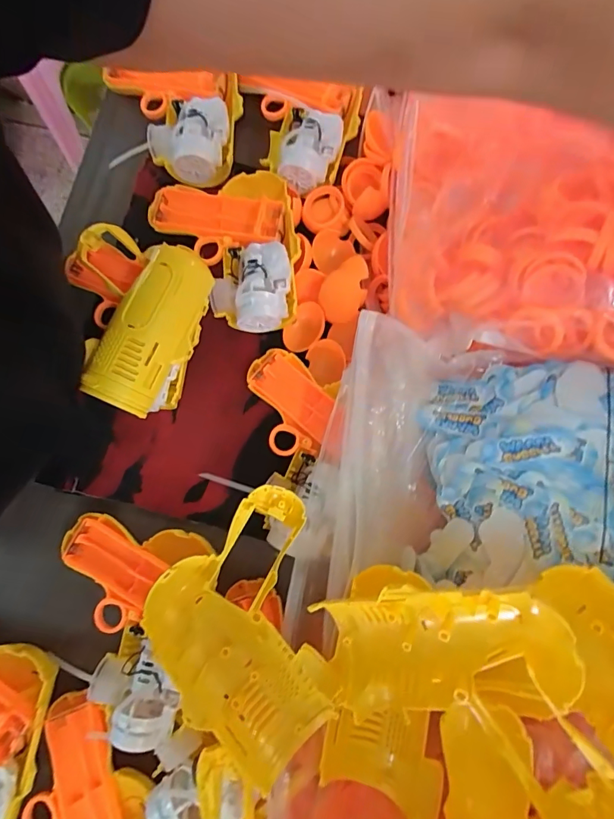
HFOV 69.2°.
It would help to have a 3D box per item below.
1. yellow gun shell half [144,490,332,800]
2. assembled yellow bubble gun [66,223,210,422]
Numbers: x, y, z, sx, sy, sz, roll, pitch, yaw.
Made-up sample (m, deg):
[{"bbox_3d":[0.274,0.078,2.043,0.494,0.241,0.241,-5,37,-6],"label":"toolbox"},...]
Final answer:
[{"bbox_3d":[-0.027,0.137,0.283,0.131,0.028,0.128,-44,82,-7],"label":"yellow gun shell half"},{"bbox_3d":[-0.147,-0.072,0.353,0.141,0.062,0.127,25,81,5],"label":"assembled yellow bubble gun"}]

